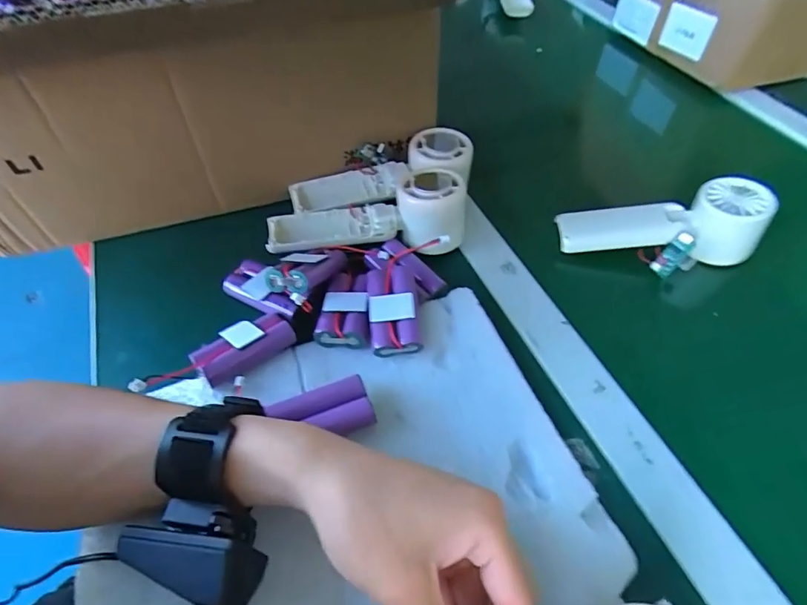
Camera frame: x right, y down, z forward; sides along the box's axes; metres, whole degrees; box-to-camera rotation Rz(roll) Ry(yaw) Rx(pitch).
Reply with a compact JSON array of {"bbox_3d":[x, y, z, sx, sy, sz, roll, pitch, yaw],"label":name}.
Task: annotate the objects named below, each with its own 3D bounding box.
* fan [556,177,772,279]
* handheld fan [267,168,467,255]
[{"bbox_3d":[0.220,-0.059,0.415,0.162,0.052,0.060,-3,51,11],"label":"fan"},{"bbox_3d":[-0.031,-0.078,0.398,0.163,0.043,0.056,-4,52,-5],"label":"handheld fan"}]

